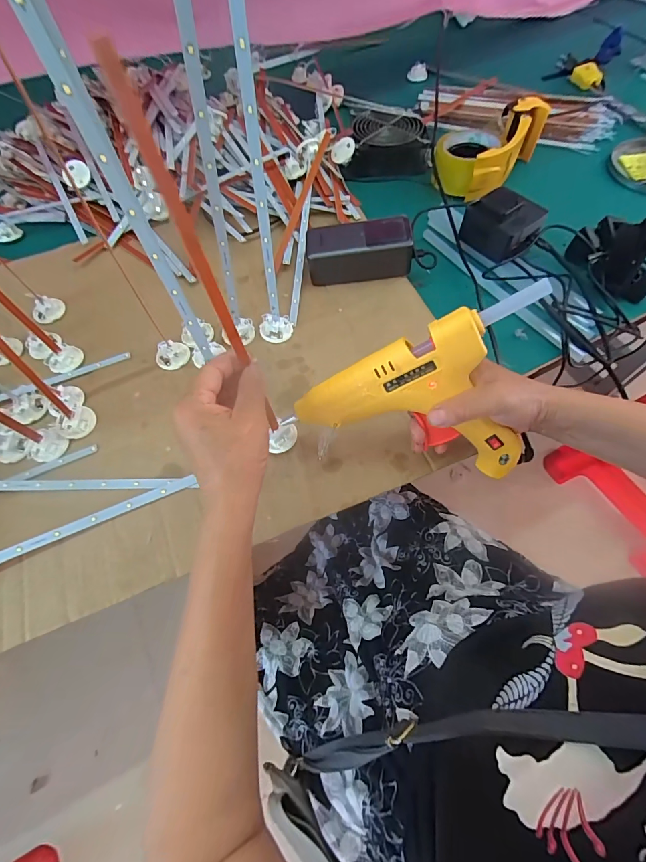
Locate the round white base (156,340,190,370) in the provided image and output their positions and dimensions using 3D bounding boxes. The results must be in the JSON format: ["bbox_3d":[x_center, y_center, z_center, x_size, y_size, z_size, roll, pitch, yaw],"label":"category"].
[{"bbox_3d":[-0.178,-0.090,0.436,0.037,0.014,0.030,-15,63,-6],"label":"round white base"}]

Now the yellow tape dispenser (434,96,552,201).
[{"bbox_3d":[0.240,-0.425,0.561,0.110,0.068,0.184,35,70,18],"label":"yellow tape dispenser"}]

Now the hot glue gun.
[{"bbox_3d":[0.088,-0.018,0.342,0.218,0.151,0.049,-18,34,25],"label":"hot glue gun"}]

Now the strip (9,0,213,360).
[{"bbox_3d":[-0.135,-0.149,0.281,0.015,0.251,0.004,-22,57,-8],"label":"strip"}]

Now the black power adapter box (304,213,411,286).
[{"bbox_3d":[0.044,-0.226,0.467,0.128,0.048,0.050,-1,63,2],"label":"black power adapter box"}]

